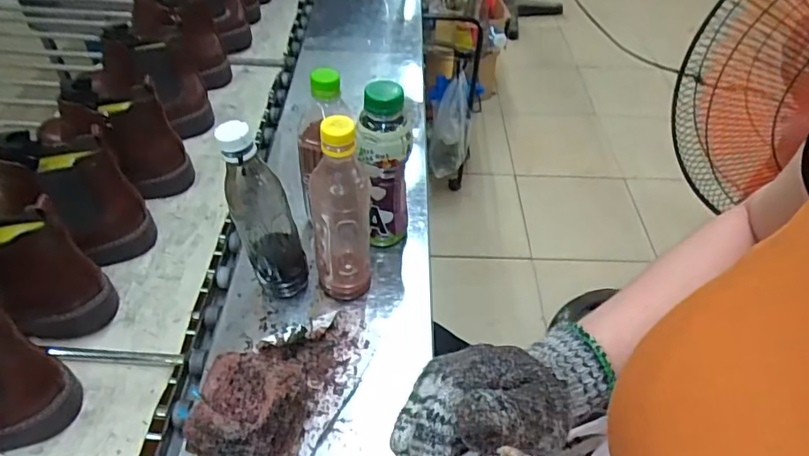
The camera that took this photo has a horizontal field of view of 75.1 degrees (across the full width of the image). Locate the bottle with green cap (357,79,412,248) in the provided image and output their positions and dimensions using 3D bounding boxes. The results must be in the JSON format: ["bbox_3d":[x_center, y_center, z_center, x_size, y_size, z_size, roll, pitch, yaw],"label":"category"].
[{"bbox_3d":[-0.022,-0.065,0.585,0.051,0.197,0.047,6,46,0],"label":"bottle with green cap"}]

